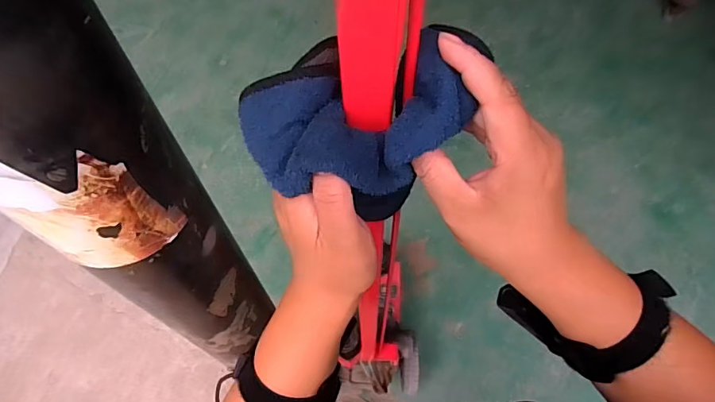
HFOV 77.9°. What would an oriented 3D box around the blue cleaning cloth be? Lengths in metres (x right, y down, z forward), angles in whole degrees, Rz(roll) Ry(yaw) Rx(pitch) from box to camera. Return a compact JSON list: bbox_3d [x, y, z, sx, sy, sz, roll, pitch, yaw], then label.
[{"bbox_3d":[-0.001,-0.045,0.259,0.117,0.053,0.093,-34,68,-16],"label":"blue cleaning cloth"}]

